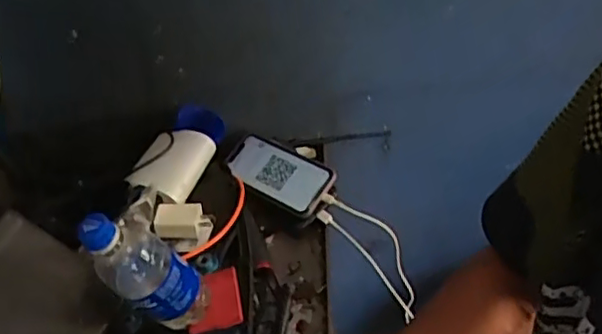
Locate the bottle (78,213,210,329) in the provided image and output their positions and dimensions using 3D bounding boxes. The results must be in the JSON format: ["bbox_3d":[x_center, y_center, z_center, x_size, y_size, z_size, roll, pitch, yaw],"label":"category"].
[{"bbox_3d":[-0.151,0.097,0.607,0.060,0.173,0.065,-25,39,19],"label":"bottle"}]

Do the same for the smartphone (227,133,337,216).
[{"bbox_3d":[-0.028,0.007,0.835,0.149,0.017,0.075,28,70,26],"label":"smartphone"}]

